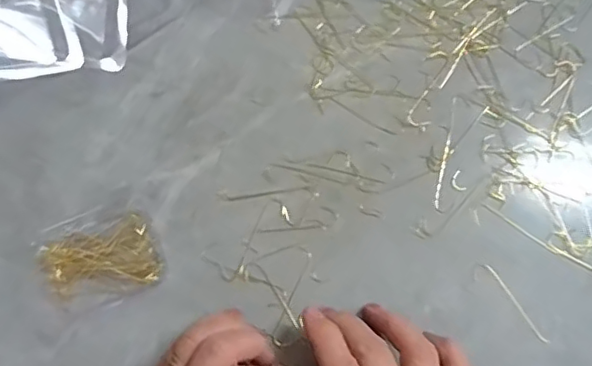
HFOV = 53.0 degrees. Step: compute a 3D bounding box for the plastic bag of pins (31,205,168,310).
[{"bbox_3d":[-0.127,0.047,0.382,0.075,0.012,0.060,-23,71,-7],"label":"plastic bag of pins"}]

